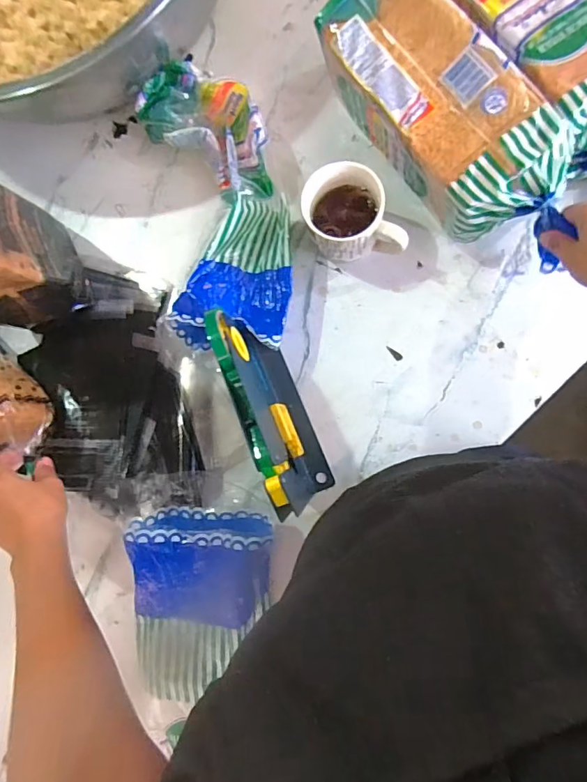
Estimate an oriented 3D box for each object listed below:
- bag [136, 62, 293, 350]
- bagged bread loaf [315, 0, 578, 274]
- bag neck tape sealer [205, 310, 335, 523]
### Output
[{"bbox_3d":[-0.087,-0.220,0.565,0.158,0.071,0.346,-11,84,9],"label":"bag"},{"bbox_3d":[0.162,-0.283,0.500,0.123,0.109,0.332,-37,83,6],"label":"bagged bread loaf"},{"bbox_3d":[-0.022,0.020,0.490,0.050,0.163,0.221,-22,83,8],"label":"bag neck tape sealer"}]

